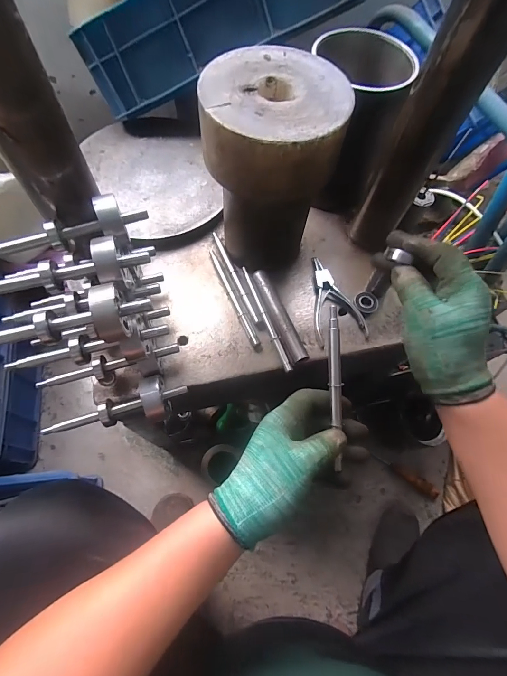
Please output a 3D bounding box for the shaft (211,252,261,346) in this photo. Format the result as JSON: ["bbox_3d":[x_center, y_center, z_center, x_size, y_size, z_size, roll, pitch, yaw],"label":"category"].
[{"bbox_3d":[-0.029,-0.058,0.469,0.010,0.012,0.161,-21,69,-12],"label":"shaft"}]

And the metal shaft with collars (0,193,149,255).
[{"bbox_3d":[-0.187,-0.108,0.334,0.158,0.037,0.040,-9,67,-8],"label":"metal shaft with collars"}]

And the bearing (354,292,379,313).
[{"bbox_3d":[0.159,-0.050,0.477,0.033,0.010,0.031,1,66,-3],"label":"bearing"}]

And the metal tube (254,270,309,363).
[{"bbox_3d":[0.034,-0.031,0.451,0.021,0.015,0.137,-19,68,-12],"label":"metal tube"}]

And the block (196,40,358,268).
[{"bbox_3d":[0.017,-0.189,0.409,0.133,0.209,0.136,1,66,-3],"label":"block"}]

